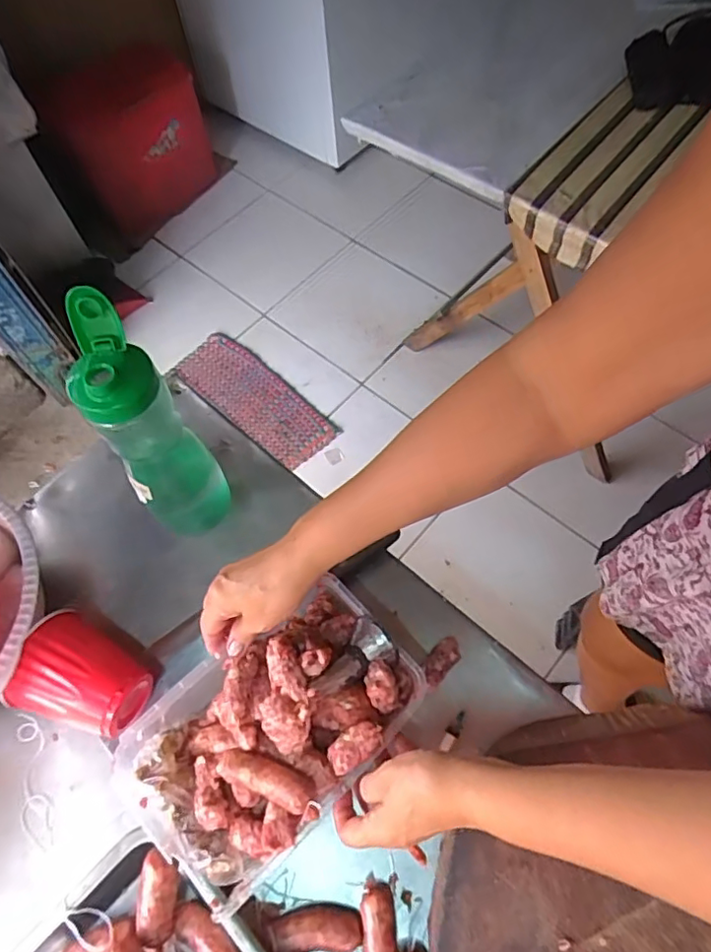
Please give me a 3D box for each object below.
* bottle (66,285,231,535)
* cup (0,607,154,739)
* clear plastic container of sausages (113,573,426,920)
[{"bbox_3d":[-0.197,-0.031,0.560,0.073,0.299,0.087,40,71,21],"label":"bottle"},{"bbox_3d":[-0.258,0.197,0.552,0.114,0.087,0.097,18,65,13],"label":"cup"},{"bbox_3d":[-0.076,0.214,0.490,0.255,0.075,0.160,-41,67,-17],"label":"clear plastic container of sausages"}]

